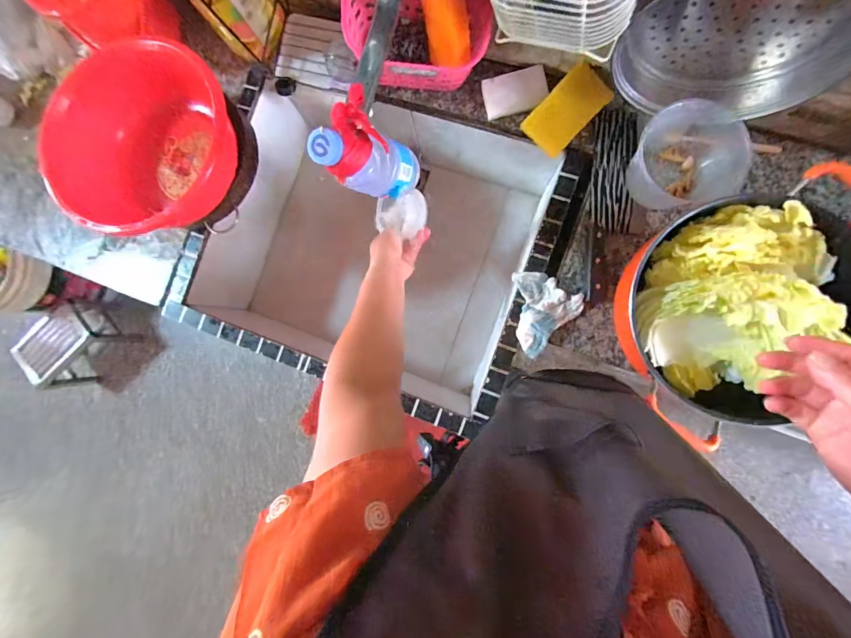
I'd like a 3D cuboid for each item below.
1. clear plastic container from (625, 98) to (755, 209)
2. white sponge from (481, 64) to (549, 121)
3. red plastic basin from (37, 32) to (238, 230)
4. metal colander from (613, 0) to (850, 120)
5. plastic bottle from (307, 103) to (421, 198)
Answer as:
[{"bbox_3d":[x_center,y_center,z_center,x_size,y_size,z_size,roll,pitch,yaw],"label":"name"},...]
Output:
[{"bbox_3d":[0.383,-0.235,0.538,0.127,0.096,0.105,5,87,8],"label":"clear plastic container"},{"bbox_3d":[0.146,-0.370,0.595,0.099,0.026,0.065,-5,86,8],"label":"white sponge"},{"bbox_3d":[-0.454,-0.297,0.611,0.280,0.129,0.280,0,87,8],"label":"red plastic basin"},{"bbox_3d":[0.362,-0.323,0.432,0.229,0.216,0.058,15,89,9],"label":"metal colander"},{"bbox_3d":[-0.057,-0.183,0.417,0.057,0.184,0.058,-35,82,26],"label":"plastic bottle"}]

